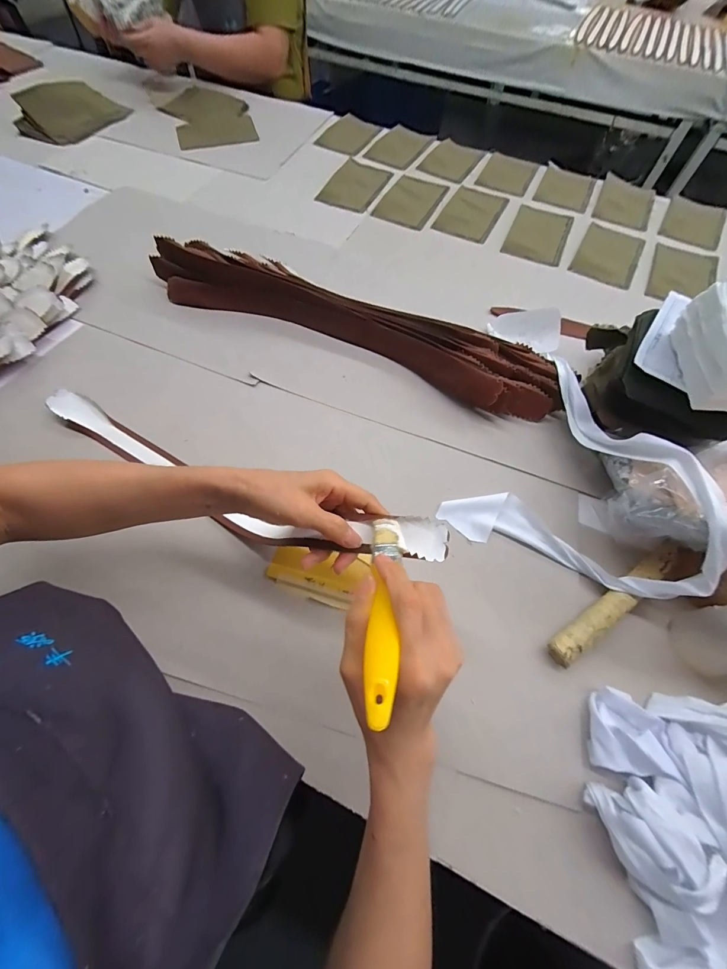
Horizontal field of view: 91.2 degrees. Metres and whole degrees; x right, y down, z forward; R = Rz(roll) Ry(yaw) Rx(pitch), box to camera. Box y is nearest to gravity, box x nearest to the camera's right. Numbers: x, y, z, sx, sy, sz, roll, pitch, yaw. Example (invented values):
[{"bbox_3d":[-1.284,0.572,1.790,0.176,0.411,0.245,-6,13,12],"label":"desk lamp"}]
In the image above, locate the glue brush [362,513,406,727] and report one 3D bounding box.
[{"bbox_3d":[0.015,0.076,0.242,0.023,0.008,0.155,6,34,2],"label":"glue brush"}]

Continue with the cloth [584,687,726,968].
[{"bbox_3d":[0.314,0.303,0.294,0.230,0.039,0.215,7,64,2],"label":"cloth"}]

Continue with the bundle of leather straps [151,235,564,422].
[{"bbox_3d":[-0.026,-0.256,0.560,0.677,0.062,0.140,24,66,10],"label":"bundle of leather straps"}]

